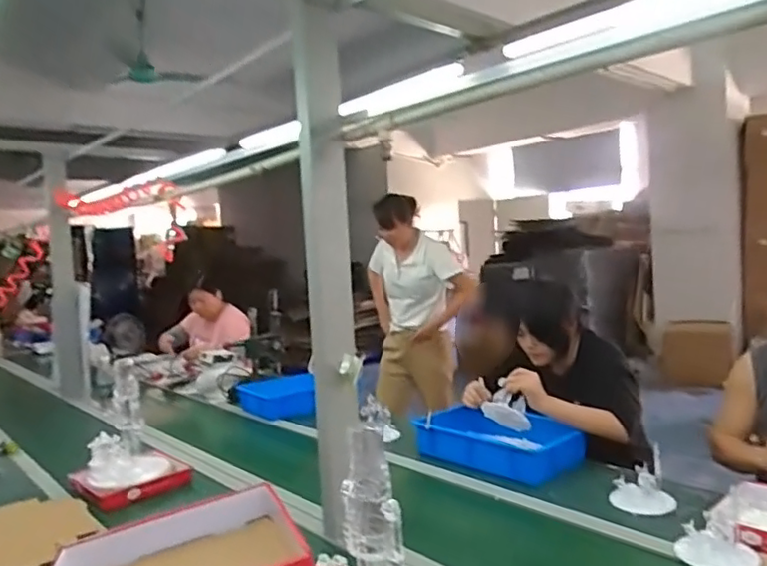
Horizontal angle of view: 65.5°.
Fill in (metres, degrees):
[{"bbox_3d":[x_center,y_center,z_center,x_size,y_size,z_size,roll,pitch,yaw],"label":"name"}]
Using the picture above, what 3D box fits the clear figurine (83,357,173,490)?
[{"bbox_3d":[-0.715,0.379,1.650,0.205,0.313,0.168,-5,4,-20],"label":"clear figurine"}]

